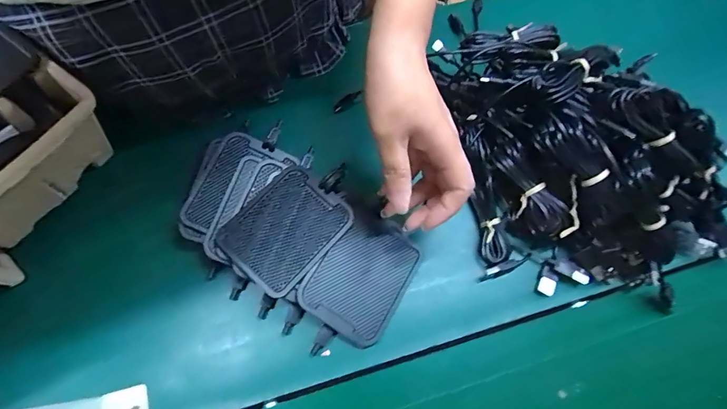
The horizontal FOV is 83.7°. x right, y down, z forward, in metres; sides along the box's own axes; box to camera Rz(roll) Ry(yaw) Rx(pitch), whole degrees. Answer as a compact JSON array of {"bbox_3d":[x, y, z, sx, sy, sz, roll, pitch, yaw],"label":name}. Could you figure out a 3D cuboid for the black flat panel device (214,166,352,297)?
[{"bbox_3d":[-0.068,0.021,0.352,0.081,0.012,0.096,40,73,13],"label":"black flat panel device"}]

